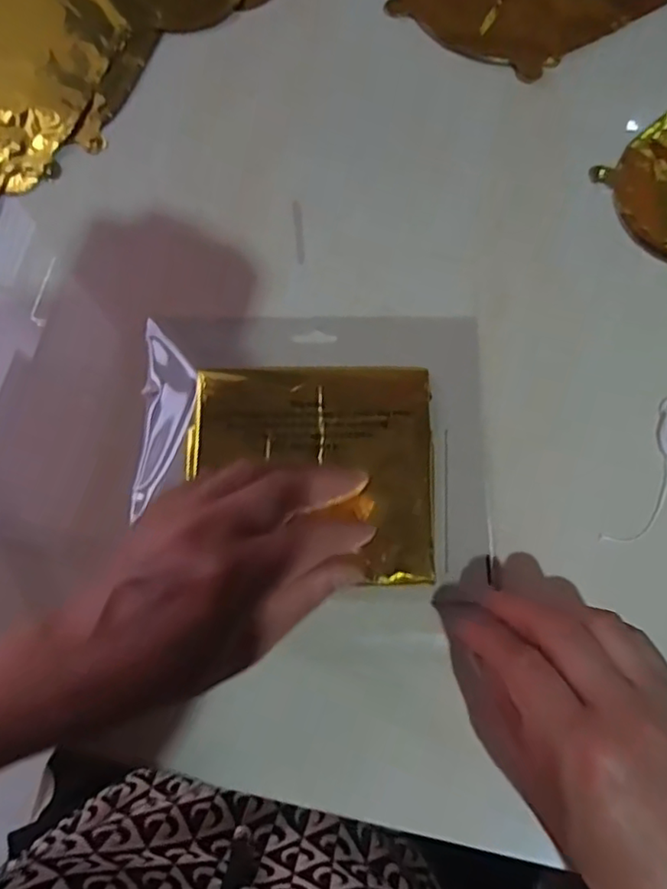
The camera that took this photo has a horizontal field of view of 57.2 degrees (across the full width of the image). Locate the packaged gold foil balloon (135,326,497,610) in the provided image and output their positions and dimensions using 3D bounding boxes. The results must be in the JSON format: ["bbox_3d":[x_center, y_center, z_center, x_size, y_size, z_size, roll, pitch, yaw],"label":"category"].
[{"bbox_3d":[-0.009,0.000,0.346,0.193,0.015,0.160,1,74,0],"label":"packaged gold foil balloon"}]

